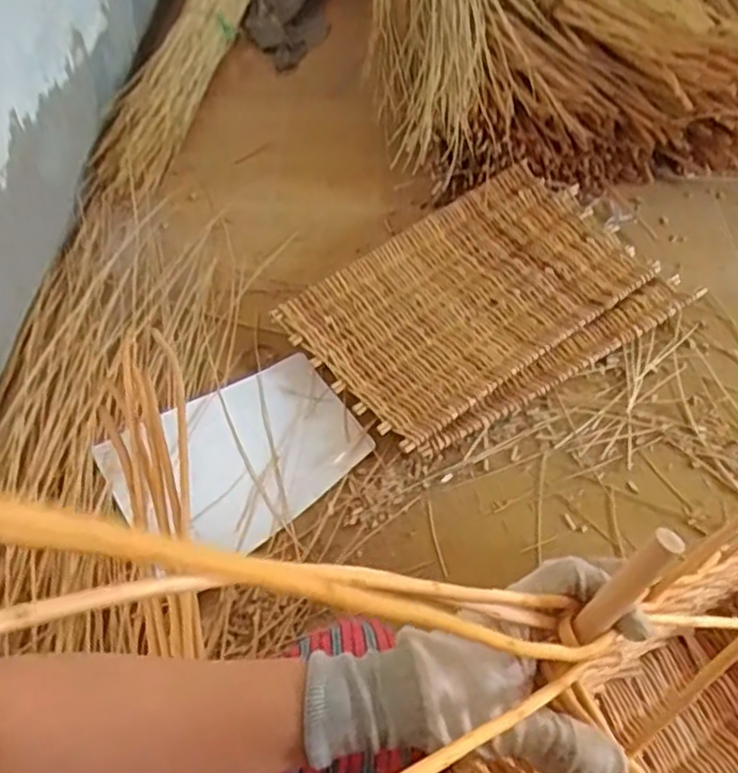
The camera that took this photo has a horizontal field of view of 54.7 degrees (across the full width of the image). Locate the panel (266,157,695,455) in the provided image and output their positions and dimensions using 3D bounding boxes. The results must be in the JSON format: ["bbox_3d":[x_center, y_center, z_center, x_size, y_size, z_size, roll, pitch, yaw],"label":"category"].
[{"bbox_3d":[0.184,-0.129,1.134,0.545,0.037,0.369,-33,70,-18],"label":"panel"}]

